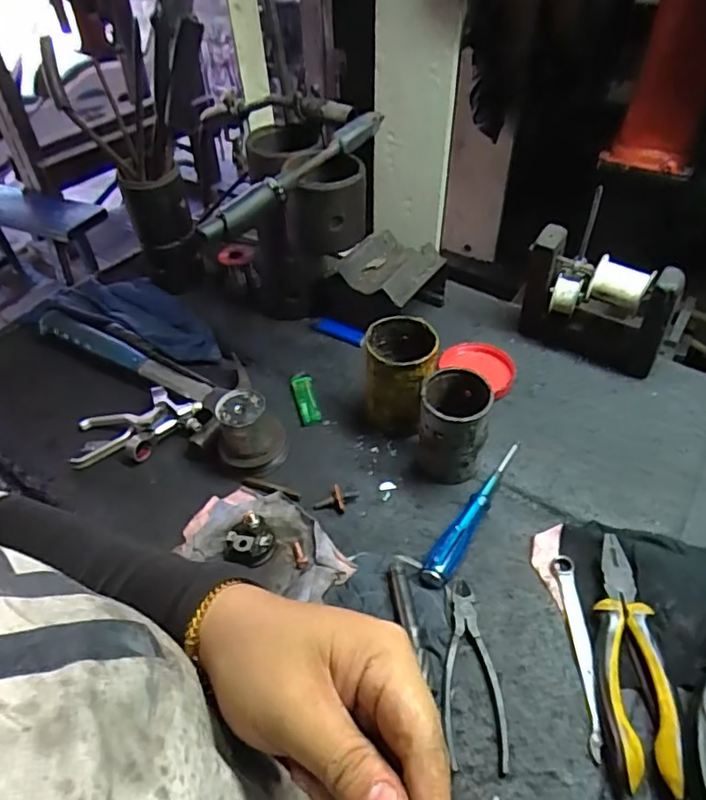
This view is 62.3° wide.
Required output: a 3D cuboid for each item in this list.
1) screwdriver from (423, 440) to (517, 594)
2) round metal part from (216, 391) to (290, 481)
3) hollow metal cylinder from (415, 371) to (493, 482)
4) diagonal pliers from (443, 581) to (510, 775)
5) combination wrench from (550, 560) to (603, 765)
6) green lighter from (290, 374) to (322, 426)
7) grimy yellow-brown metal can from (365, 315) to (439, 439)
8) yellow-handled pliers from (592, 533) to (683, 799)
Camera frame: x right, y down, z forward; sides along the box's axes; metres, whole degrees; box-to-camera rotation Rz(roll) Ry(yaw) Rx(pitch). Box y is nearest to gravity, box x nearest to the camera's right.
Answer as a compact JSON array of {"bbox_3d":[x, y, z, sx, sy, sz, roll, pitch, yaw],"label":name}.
[{"bbox_3d":[0.118,0.104,0.573,0.028,0.025,0.186,23,52,24],"label":"screwdriver"},{"bbox_3d":[-0.110,0.036,0.623,0.070,0.070,0.066,-2,47,2],"label":"round metal part"},{"bbox_3d":[0.101,0.029,0.590,0.064,0.108,0.064,8,48,11],"label":"hollow metal cylinder"},{"bbox_3d":[0.096,0.219,0.476,0.047,0.007,0.143,0,47,4],"label":"diagonal pliers"},{"bbox_3d":[0.186,0.204,0.485,0.018,0.006,0.164,2,47,6],"label":"combination wrench"},{"bbox_3d":[-0.057,-0.001,0.697,0.025,0.016,0.074,-13,47,-8],"label":"green lighter"},{"bbox_3d":[0.051,-0.020,0.636,0.072,0.115,0.080,2,47,6],"label":"grimy yellow-brown metal can"},{"bbox_3d":[0.217,0.198,0.466,0.045,0.028,0.193,3,47,7],"label":"yellow-handled pliers"}]

